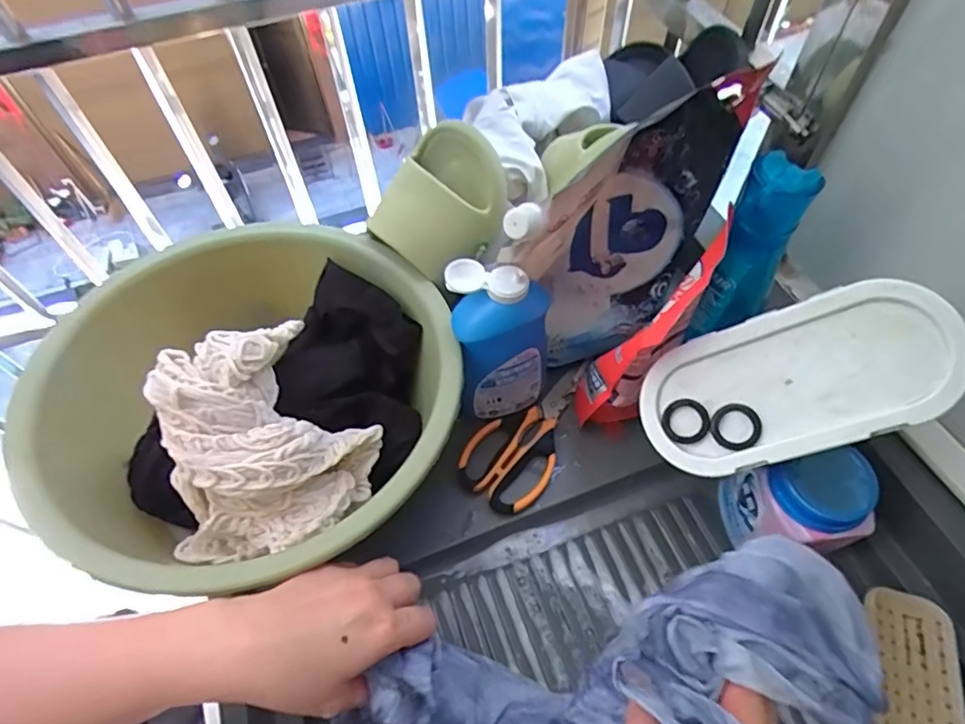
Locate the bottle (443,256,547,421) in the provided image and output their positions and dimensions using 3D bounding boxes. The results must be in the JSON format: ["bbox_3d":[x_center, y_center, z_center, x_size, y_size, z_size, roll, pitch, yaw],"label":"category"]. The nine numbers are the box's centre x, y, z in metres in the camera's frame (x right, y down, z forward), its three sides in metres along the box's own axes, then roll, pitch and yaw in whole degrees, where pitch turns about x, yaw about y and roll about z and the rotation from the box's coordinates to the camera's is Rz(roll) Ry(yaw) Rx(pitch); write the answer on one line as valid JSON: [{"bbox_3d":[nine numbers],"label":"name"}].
[{"bbox_3d":[0.018,-0.010,0.512,0.082,0.185,0.053,-1,57,2],"label":"bottle"}]

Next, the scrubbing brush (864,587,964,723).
[{"bbox_3d":[0.333,0.260,0.440,0.062,0.040,0.142,12,58,10],"label":"scrubbing brush"}]

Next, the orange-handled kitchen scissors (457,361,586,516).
[{"bbox_3d":[0.056,0.071,0.569,0.082,0.022,0.176,36,65,23],"label":"orange-handled kitchen scissors"}]

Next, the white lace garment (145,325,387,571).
[{"bbox_3d":[-0.168,0.055,0.444,0.141,0.121,0.169,0,57,2],"label":"white lace garment"}]

